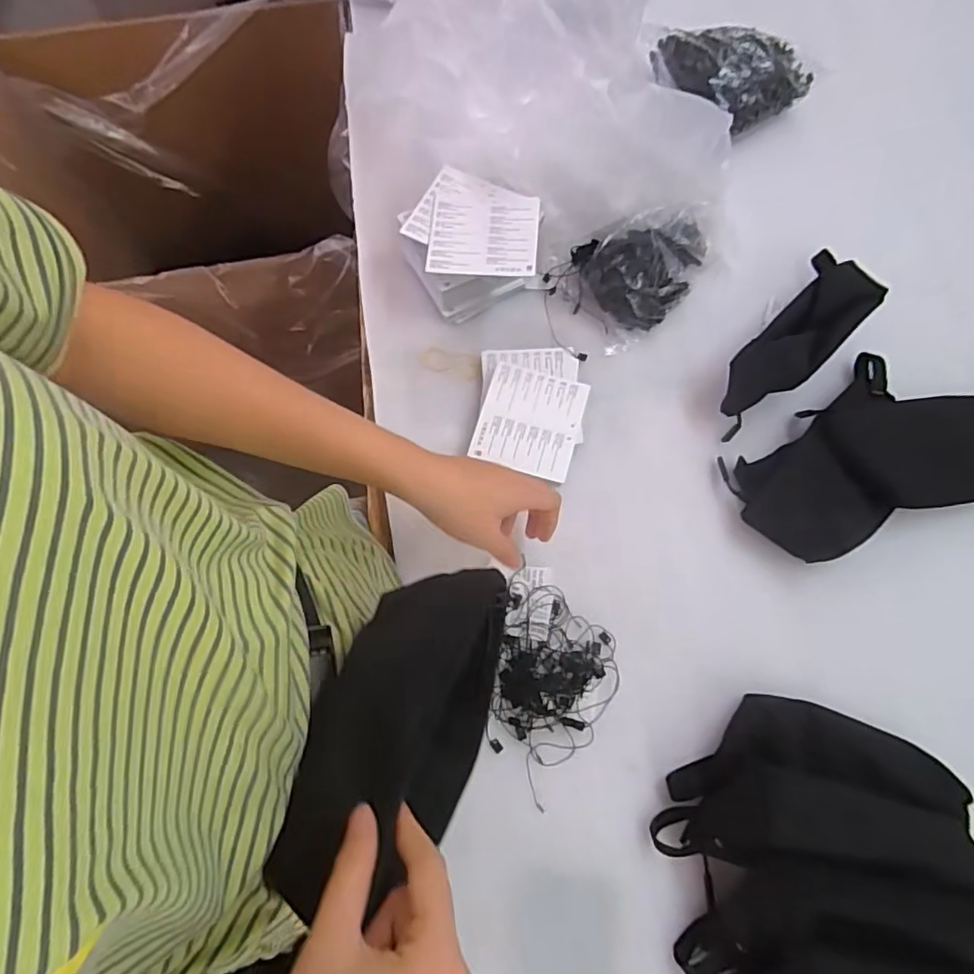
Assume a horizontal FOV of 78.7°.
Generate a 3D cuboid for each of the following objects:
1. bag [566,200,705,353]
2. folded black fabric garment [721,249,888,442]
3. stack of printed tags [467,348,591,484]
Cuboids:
[{"bbox_3d":[0.152,-0.219,0.575,0.141,0.078,0.105,-30,75,-9],"label":"bag"},{"bbox_3d":[0.290,-0.140,0.558,0.070,0.059,0.215,41,77,12],"label":"folded black fabric garment"},{"bbox_3d":[0.040,-0.073,0.549,0.097,0.018,0.134,6,70,0],"label":"stack of printed tags"}]

